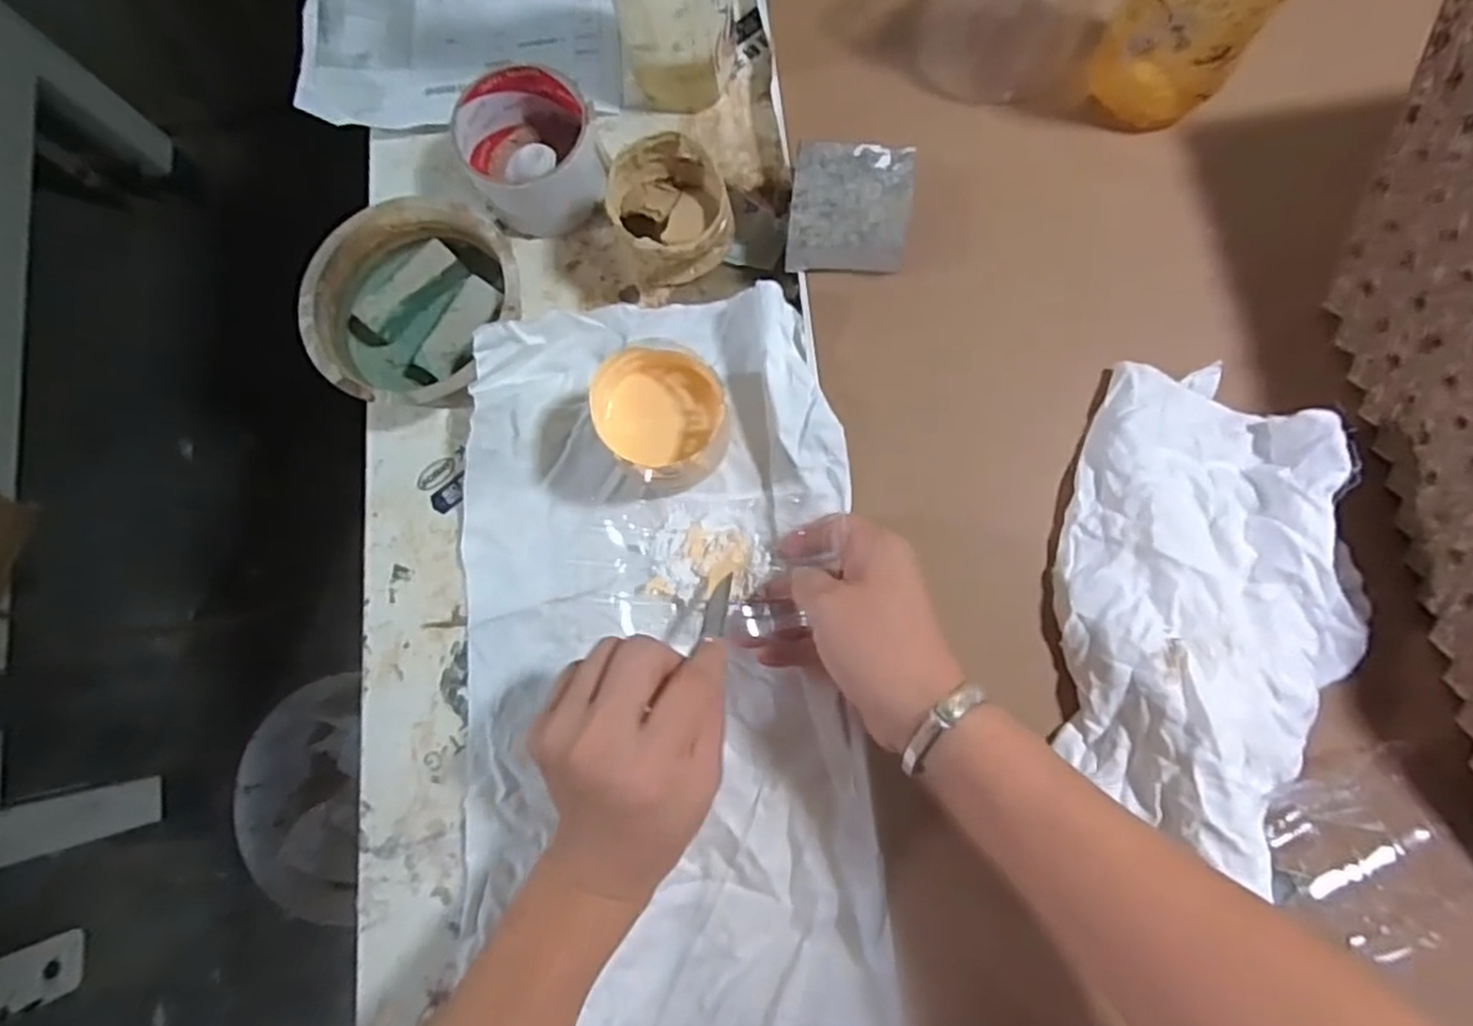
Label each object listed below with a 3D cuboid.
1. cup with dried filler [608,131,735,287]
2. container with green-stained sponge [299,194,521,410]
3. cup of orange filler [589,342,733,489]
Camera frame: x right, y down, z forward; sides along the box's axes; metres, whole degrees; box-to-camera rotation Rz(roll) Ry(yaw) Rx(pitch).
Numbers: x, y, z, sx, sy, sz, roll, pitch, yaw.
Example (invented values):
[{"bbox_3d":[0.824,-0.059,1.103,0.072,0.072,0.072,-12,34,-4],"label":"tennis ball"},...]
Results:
[{"bbox_3d":[-0.035,-0.169,0.433,0.062,0.066,0.066,-1,81,4],"label":"cup with dried filler"},{"bbox_3d":[-0.190,-0.123,0.445,0.121,0.041,0.125,-1,81,4],"label":"container with green-stained sponge"},{"bbox_3d":[-0.036,-0.049,0.403,0.068,0.060,0.075,-13,80,2],"label":"cup of orange filler"}]

